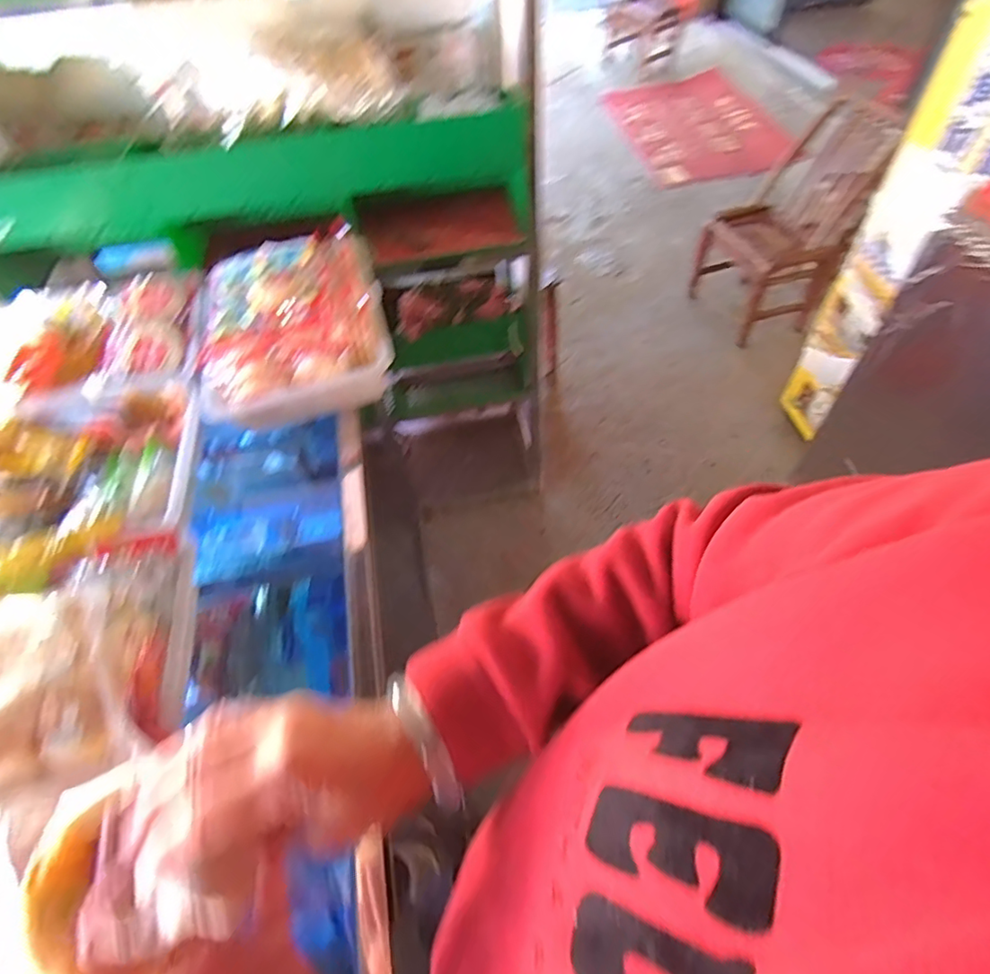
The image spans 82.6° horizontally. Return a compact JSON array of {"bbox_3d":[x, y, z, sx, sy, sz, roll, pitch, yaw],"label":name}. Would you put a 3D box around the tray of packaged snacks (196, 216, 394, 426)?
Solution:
[{"bbox_3d":[-0.288,-0.243,0.805,0.246,0.080,0.315,-13,54,-7],"label":"tray of packaged snacks"}]

